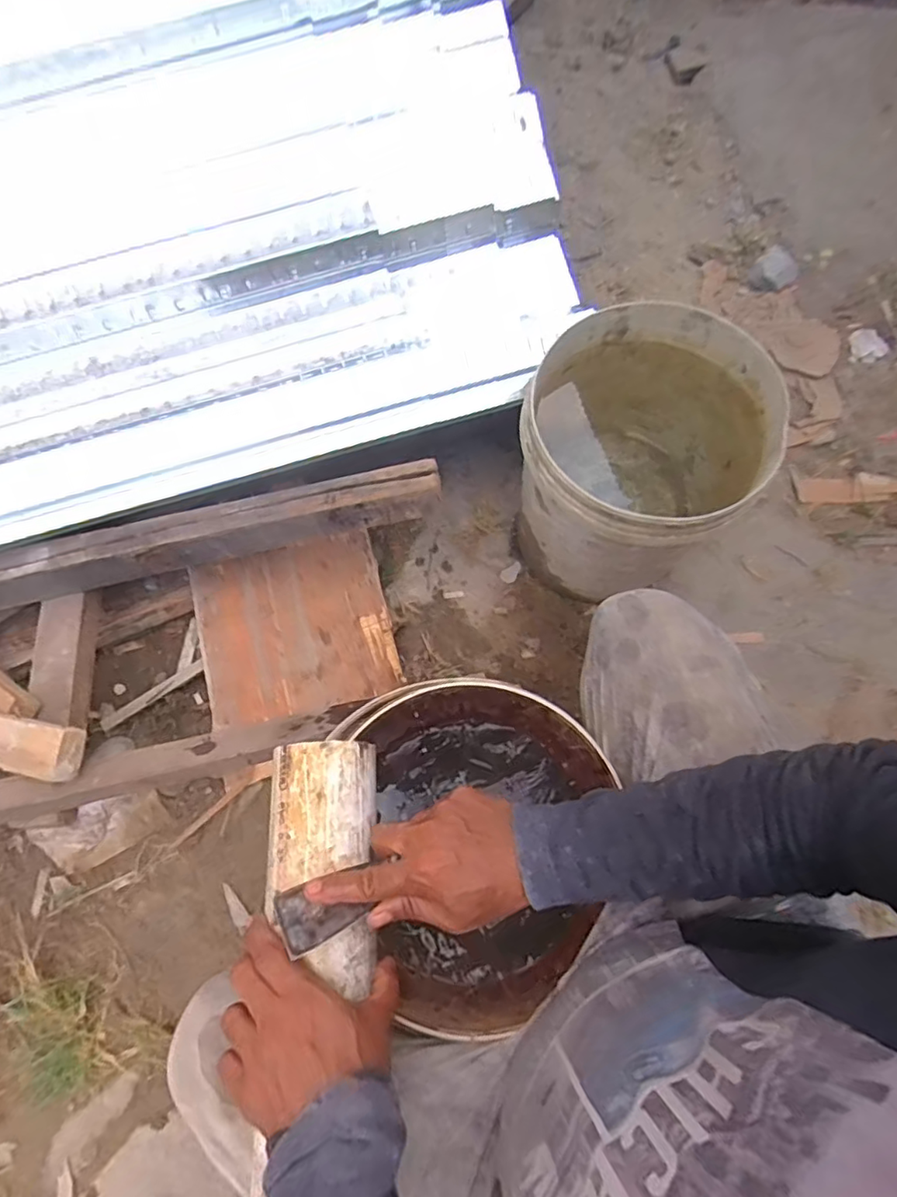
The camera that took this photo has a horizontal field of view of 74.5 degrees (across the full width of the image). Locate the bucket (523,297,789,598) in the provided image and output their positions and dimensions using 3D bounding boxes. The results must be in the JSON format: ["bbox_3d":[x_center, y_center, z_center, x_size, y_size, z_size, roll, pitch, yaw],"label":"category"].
[{"bbox_3d":[0.256,-0.176,0.866,0.313,0.339,0.288,0,67,-1],"label":"bucket"}]

